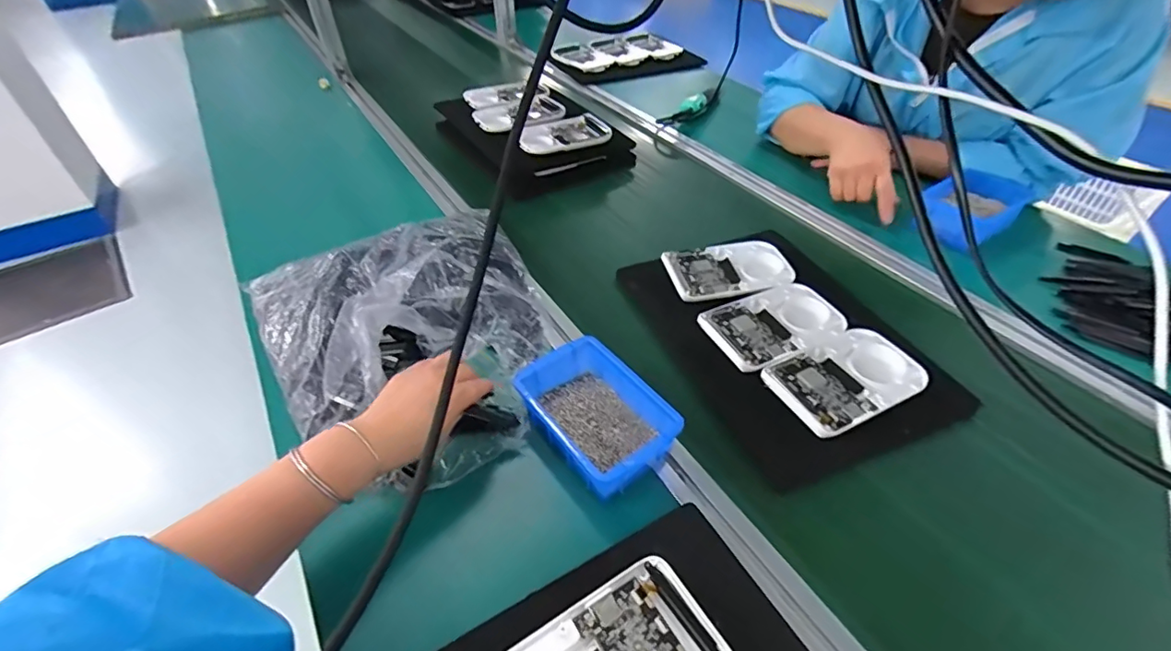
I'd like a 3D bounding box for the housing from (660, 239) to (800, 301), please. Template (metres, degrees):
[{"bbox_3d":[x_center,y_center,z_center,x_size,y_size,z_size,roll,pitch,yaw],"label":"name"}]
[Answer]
[{"bbox_3d":[0.178,-0.075,0.674,0.152,0.009,0.094,-8,44,-8],"label":"housing"}]

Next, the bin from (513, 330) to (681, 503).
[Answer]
[{"bbox_3d":[0.016,0.081,0.507,0.110,0.046,0.146,-28,50,-26],"label":"bin"}]

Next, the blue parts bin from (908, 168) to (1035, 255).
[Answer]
[{"bbox_3d":[0.546,-0.166,0.762,0.126,0.077,0.103,-21,47,-21],"label":"blue parts bin"}]

